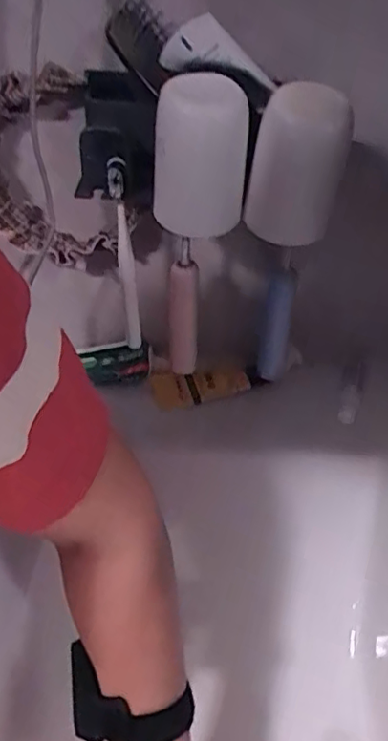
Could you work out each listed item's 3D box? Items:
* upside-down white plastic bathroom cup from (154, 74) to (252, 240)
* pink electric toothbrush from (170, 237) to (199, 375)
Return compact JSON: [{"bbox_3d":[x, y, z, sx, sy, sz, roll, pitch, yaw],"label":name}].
[{"bbox_3d":[0.003,-0.155,0.427,0.071,0.112,0.059,2,41,1],"label":"upside-down white plastic bathroom cup"},{"bbox_3d":[-0.010,-0.057,0.602,0.026,0.160,0.032,-4,41,-7],"label":"pink electric toothbrush"}]

